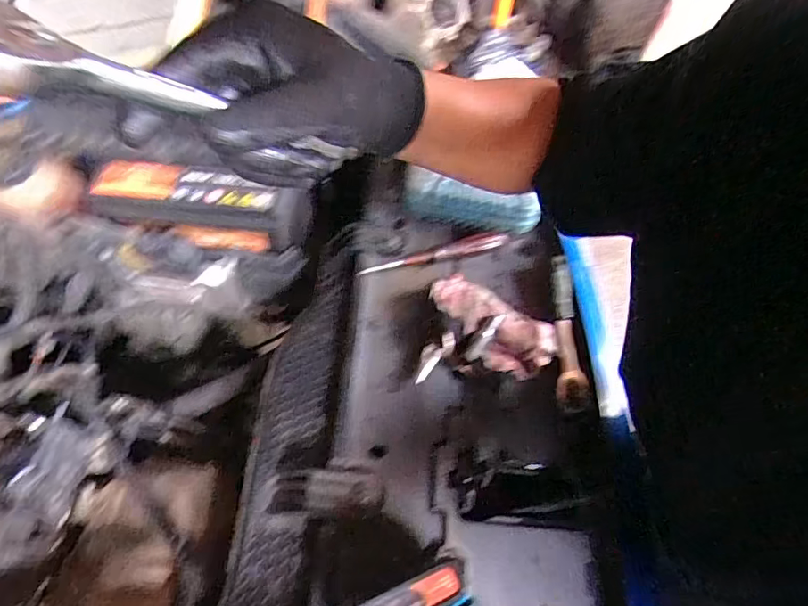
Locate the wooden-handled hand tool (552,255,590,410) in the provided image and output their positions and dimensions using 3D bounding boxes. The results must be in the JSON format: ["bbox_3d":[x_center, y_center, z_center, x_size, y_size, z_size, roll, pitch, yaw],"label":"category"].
[{"bbox_3d":[0.195,0.030,0.607,0.033,0.025,0.191,6,58,2],"label":"wooden-handled hand tool"}]

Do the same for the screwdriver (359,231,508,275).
[{"bbox_3d":[0.039,-0.066,0.651,0.195,0.022,0.021,-16,60,-11],"label":"screwdriver"}]

